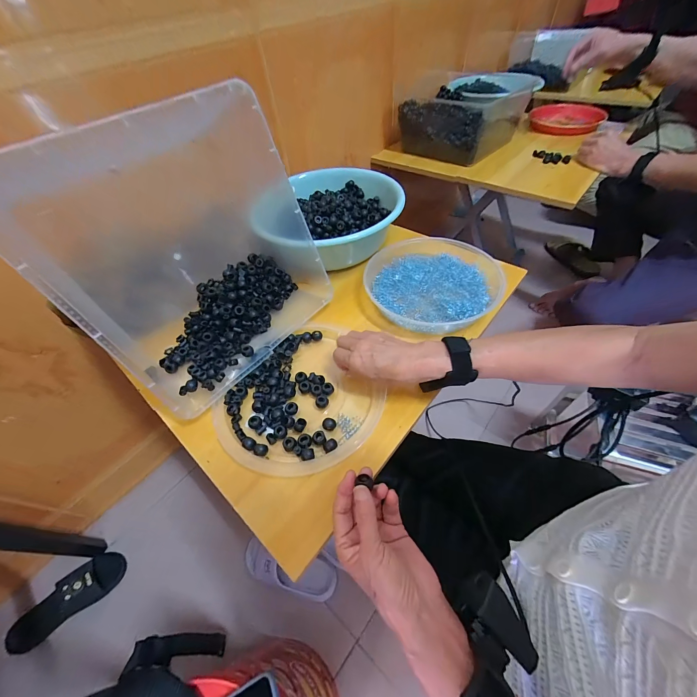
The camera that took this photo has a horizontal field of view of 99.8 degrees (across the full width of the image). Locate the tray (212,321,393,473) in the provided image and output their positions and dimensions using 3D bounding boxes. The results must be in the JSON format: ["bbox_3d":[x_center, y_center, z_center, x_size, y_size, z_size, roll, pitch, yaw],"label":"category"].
[{"bbox_3d":[-0.056,0.070,0.408,0.194,0.026,0.221,33,63,23],"label":"tray"}]

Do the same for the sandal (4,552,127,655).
[{"bbox_3d":[-0.680,0.600,0.699,0.241,0.053,0.091,-33,56,-19],"label":"sandal"}]

